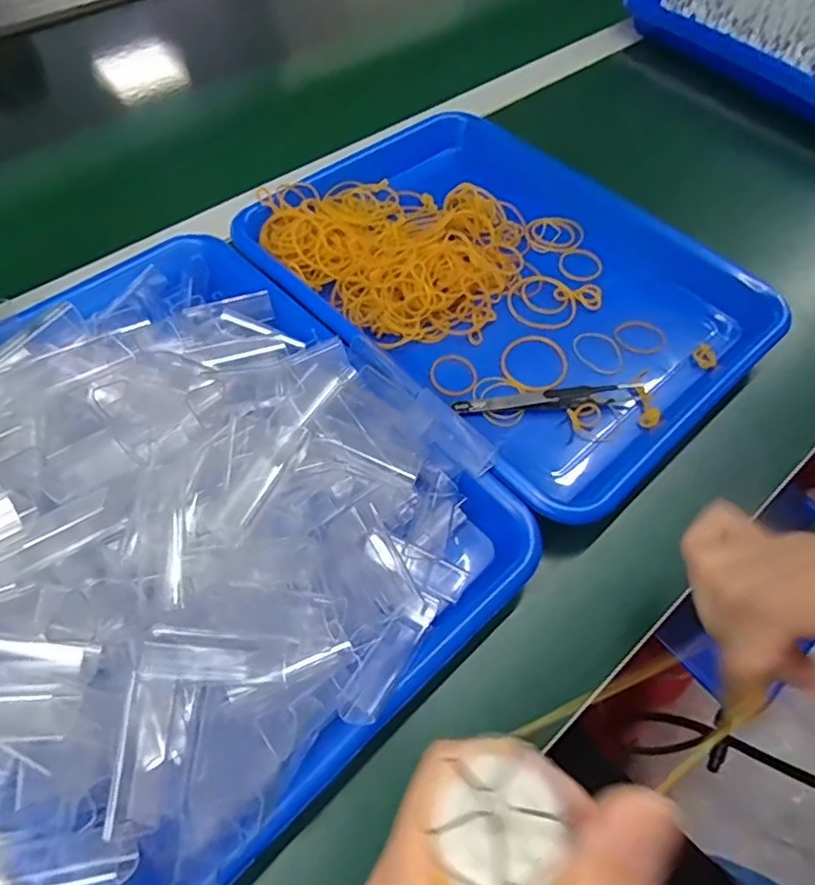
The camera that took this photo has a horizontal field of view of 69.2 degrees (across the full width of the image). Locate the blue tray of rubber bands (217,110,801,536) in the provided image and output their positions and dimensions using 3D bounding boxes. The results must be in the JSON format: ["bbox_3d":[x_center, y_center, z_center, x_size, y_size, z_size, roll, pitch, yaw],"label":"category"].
[{"bbox_3d":[0.059,-0.121,0.417,0.238,0.033,0.337,-37,65,-22],"label":"blue tray of rubber bands"}]

